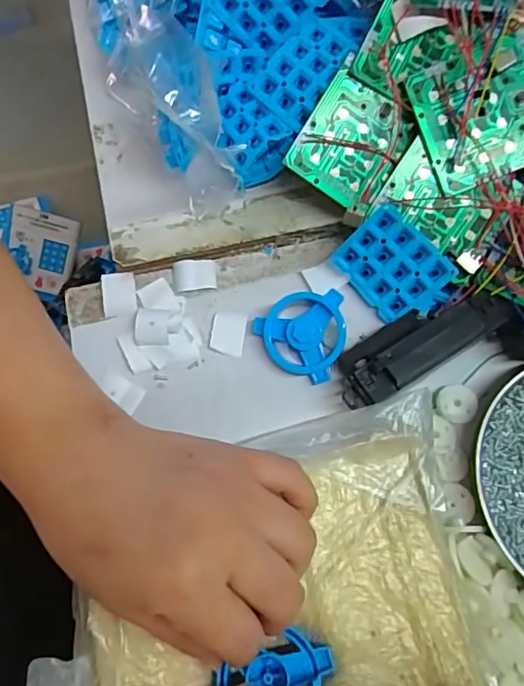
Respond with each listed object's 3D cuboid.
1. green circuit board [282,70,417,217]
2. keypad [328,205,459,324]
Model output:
[{"bbox_3d":[0.053,-0.117,0.323,0.057,0.004,0.065,32,94,-10],"label":"green circuit board"},{"bbox_3d":[0.078,-0.045,0.329,0.060,0.006,0.050,45,118,2],"label":"keypad"}]

